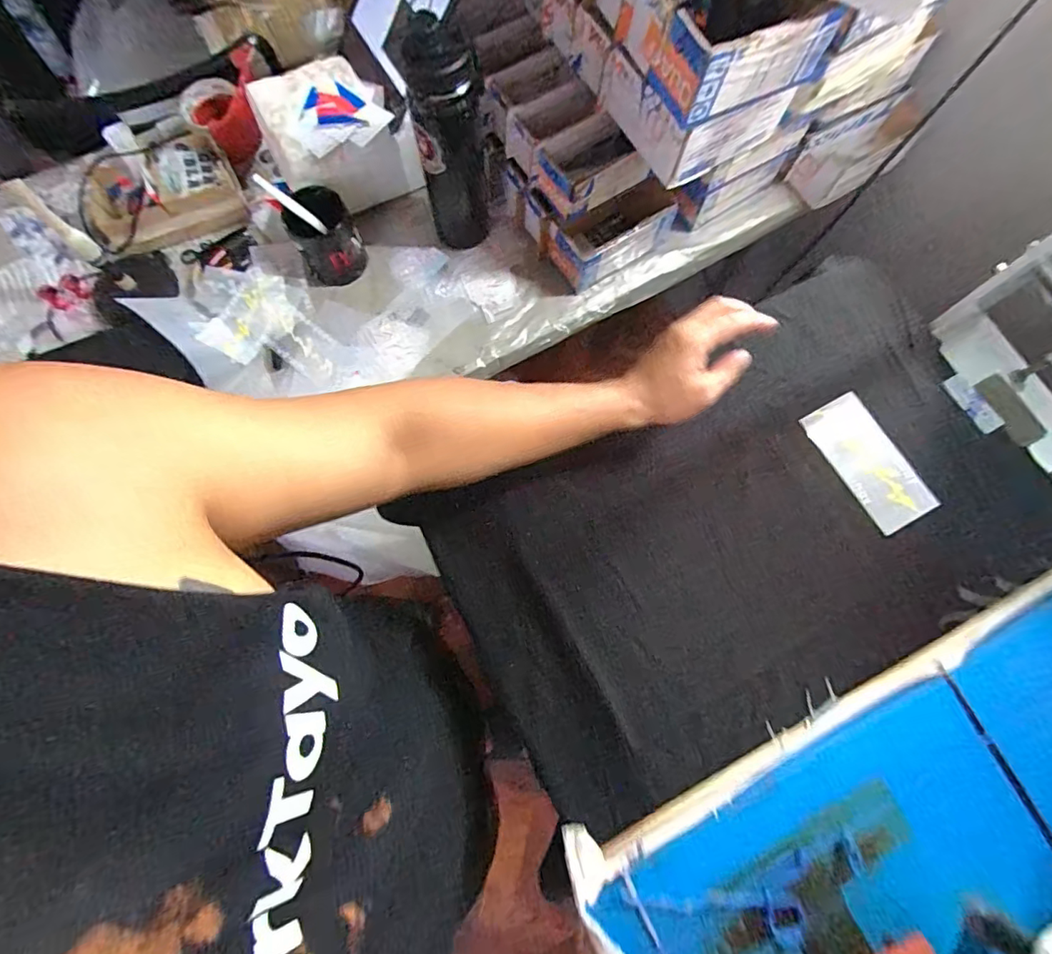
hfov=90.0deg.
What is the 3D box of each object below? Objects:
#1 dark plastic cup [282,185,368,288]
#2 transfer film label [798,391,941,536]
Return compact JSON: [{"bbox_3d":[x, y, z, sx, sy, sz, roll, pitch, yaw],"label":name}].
[{"bbox_3d":[-0.269,-0.320,0.708,0.087,0.113,0.088,-21,76,-6],"label":"dark plastic cup"},{"bbox_3d":[0.351,-0.016,0.539,0.066,0.004,0.140,-28,72,-3],"label":"transfer film label"}]

